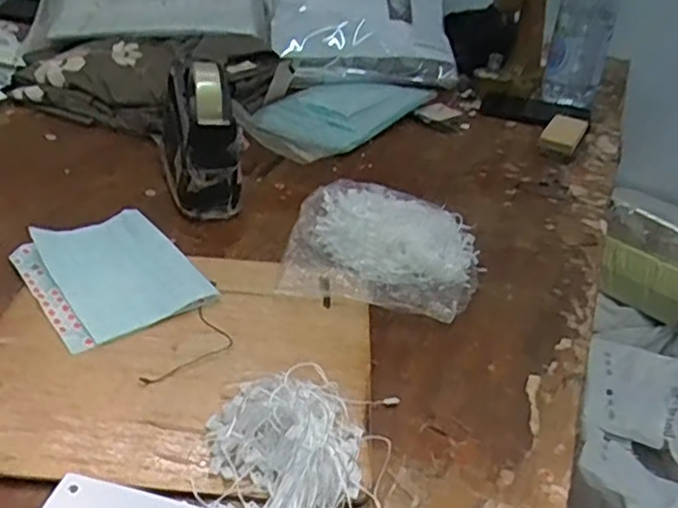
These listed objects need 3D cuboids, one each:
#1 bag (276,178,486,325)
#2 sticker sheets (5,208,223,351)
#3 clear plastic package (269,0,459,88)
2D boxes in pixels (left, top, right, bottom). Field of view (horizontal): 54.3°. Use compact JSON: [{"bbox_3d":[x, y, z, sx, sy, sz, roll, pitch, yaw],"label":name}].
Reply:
[{"bbox_3d":[0.045,-0.007,0.623,0.177,0.034,0.169,9,34,4],"label":"bag"},{"bbox_3d":[-0.195,0.014,0.569,0.124,0.009,0.159,-20,42,-34],"label":"sticker sheets"},{"bbox_3d":[0.038,-0.389,1.077,0.298,0.104,0.252,-6,57,-5],"label":"clear plastic package"}]

